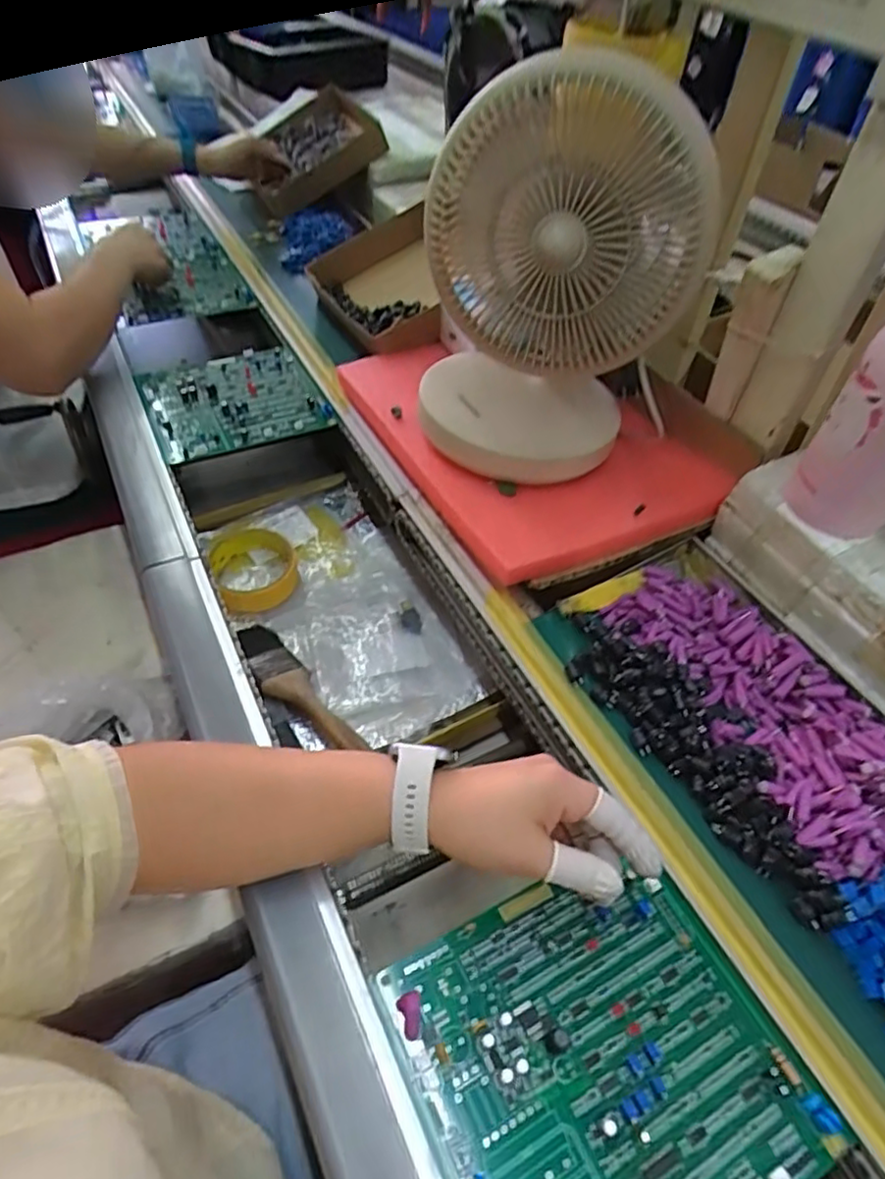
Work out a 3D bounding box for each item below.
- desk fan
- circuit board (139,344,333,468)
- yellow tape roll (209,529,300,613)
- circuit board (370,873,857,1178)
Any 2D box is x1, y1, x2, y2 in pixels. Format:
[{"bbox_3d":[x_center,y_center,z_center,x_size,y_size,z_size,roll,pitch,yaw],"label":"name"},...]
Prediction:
[{"bbox_3d":[0.088,-0.245,0.539,0.205,0.287,0.140,0,49,-4],"label":"desk fan"},{"bbox_3d":[-0.234,-0.215,0.722,0.177,0.022,0.155,-25,54,-22],"label":"circuit board"},{"bbox_3d":[-0.188,-0.019,0.656,0.083,0.033,0.085,1,49,-1],"label":"yellow tape roll"},{"bbox_3d":[0.083,0.245,0.341,0.183,0.014,0.172,-21,53,-19],"label":"circuit board"}]

